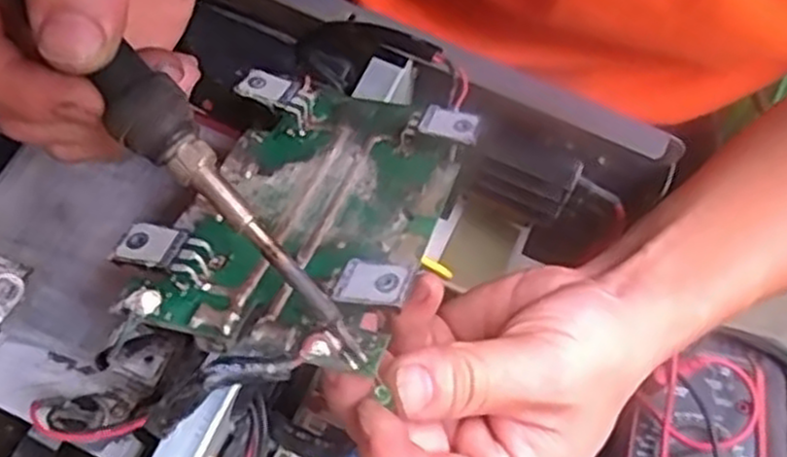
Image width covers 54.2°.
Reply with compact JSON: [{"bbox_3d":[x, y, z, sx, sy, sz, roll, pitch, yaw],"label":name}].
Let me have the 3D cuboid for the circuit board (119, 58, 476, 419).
[{"bbox_3d":[-0.028,-0.012,0.257,0.087,0.015,0.122,13,45,15],"label":"circuit board"}]

